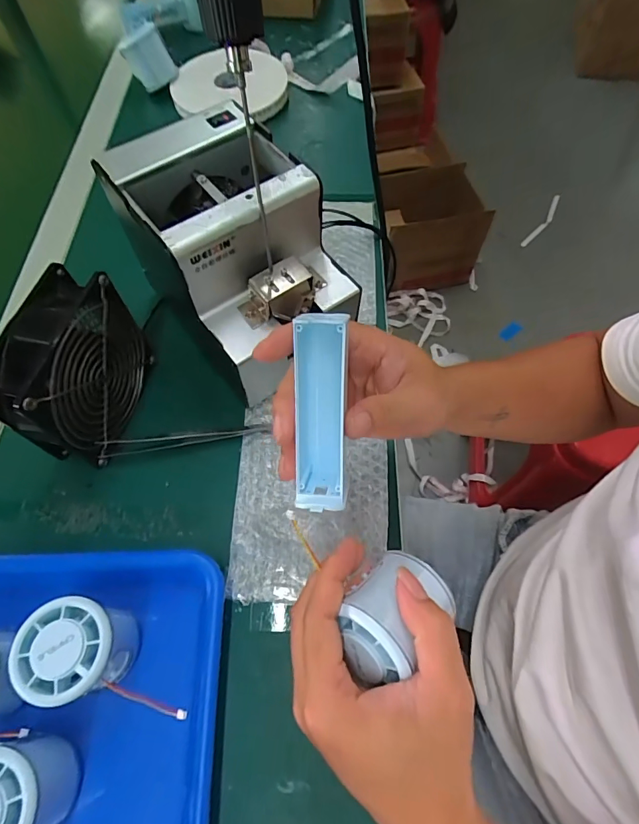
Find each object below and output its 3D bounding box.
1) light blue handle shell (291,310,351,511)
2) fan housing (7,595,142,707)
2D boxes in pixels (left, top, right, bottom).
[{"bbox_3d":[0.001,-0.001,0.228,0.026,0.099,0.033,0,22,1],"label":"light blue handle shell"},{"bbox_3d":[-0.154,0.152,0.283,0.055,0.053,0.054,0,63,1],"label":"fan housing"}]

